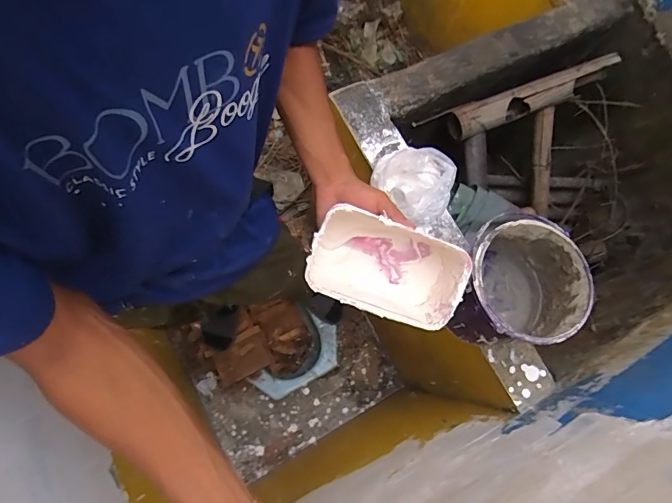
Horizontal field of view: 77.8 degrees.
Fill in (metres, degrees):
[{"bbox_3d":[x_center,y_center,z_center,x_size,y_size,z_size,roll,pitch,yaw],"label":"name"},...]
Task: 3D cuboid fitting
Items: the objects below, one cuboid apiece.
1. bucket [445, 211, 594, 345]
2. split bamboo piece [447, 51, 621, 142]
[{"bbox_3d":[0.296,0.060,0.707,0.185,0.186,0.189,1,74,-2],"label":"bucket"},{"bbox_3d":[0.539,-0.420,1.098,0.511,0.071,0.072,-23,76,-8],"label":"split bamboo piece"}]

